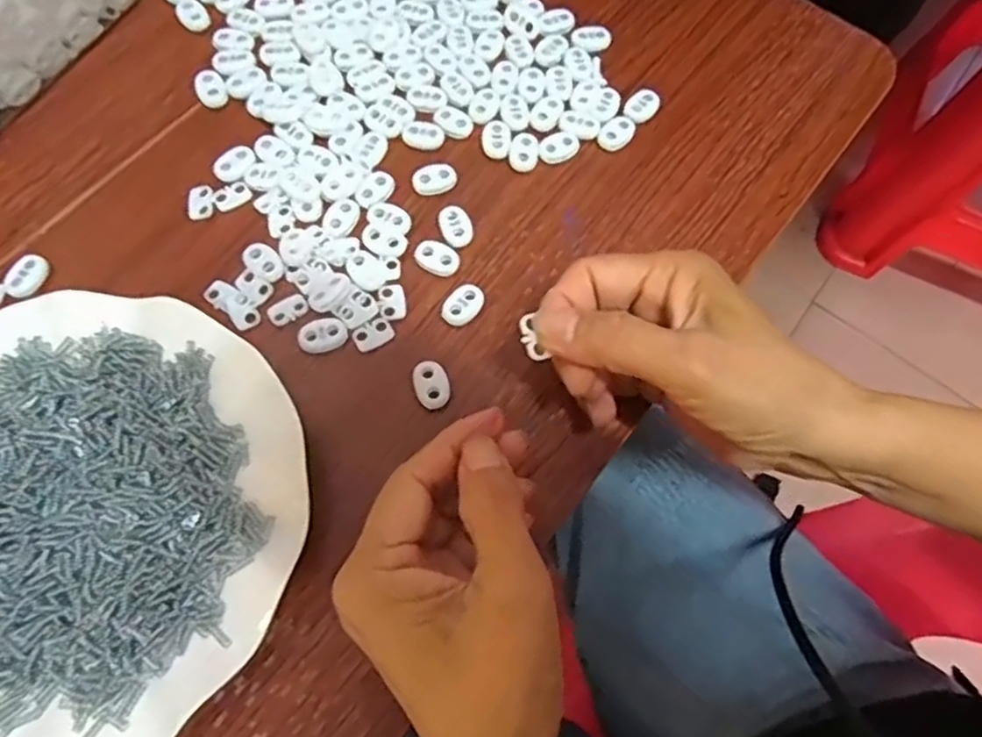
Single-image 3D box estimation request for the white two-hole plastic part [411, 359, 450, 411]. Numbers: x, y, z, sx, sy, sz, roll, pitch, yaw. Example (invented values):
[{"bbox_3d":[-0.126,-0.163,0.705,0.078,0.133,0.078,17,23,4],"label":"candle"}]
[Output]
[{"bbox_3d":[-0.028,0.007,0.313,0.015,0.004,0.023,-18,72,-9],"label":"white two-hole plastic part"}]

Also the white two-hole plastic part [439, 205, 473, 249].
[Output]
[{"bbox_3d":[-0.018,-0.072,0.342,0.014,0.004,0.025,-21,73,-10],"label":"white two-hole plastic part"}]

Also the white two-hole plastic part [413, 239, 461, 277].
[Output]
[{"bbox_3d":[-0.027,-0.055,0.334,0.022,0.004,0.016,25,71,6],"label":"white two-hole plastic part"}]

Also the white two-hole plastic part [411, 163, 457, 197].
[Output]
[{"bbox_3d":[-0.029,-0.098,0.350,0.023,0.004,0.016,-13,71,-8],"label":"white two-hole plastic part"}]

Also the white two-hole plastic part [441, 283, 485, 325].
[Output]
[{"bbox_3d":[-0.013,-0.031,0.327,0.015,0.005,0.022,36,72,10],"label":"white two-hole plastic part"}]

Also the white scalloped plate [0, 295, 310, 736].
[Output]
[{"bbox_3d":[-0.167,0.059,0.276,0.176,0.027,0.178,1,70,-3],"label":"white scalloped plate"}]

